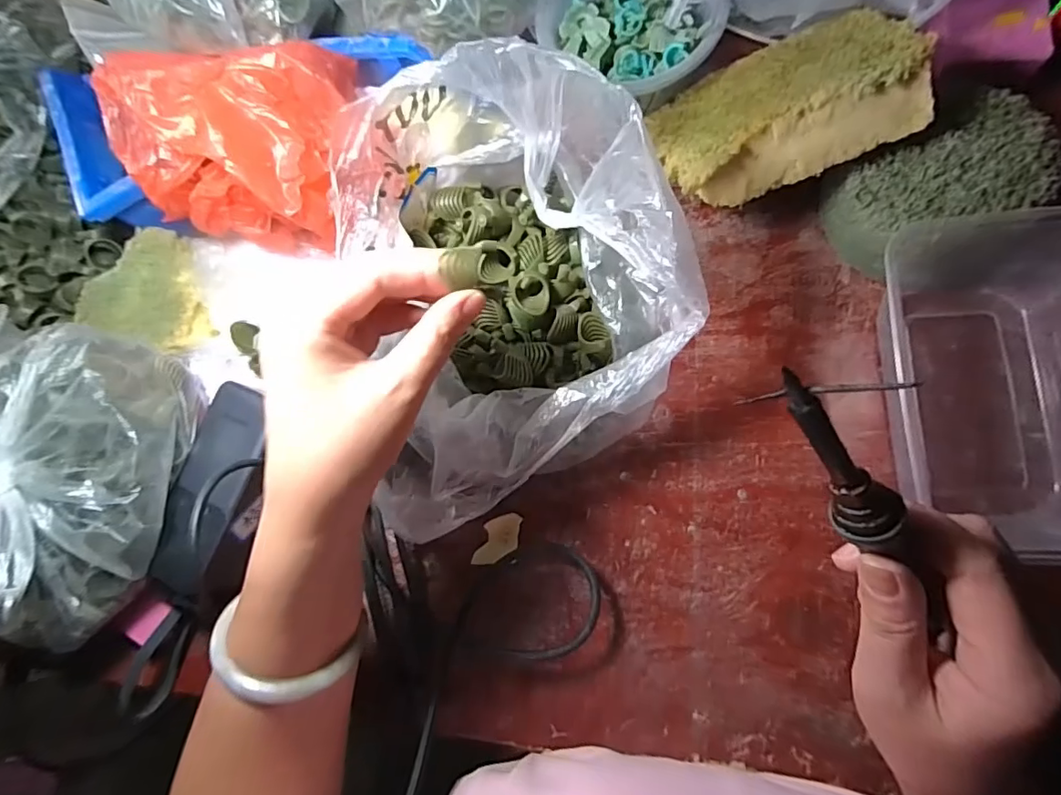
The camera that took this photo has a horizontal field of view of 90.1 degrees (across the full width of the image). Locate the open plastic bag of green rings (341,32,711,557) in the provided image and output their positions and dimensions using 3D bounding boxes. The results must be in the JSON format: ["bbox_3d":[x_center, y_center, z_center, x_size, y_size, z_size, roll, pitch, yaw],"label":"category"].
[{"bbox_3d":[-0.007,-0.056,0.294,0.178,0.109,0.244,-6,79,10],"label":"open plastic bag of green rings"}]

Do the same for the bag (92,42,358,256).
[{"bbox_3d":[-0.176,-0.166,0.333,0.123,0.096,0.114,3,81,12],"label":"bag"}]

